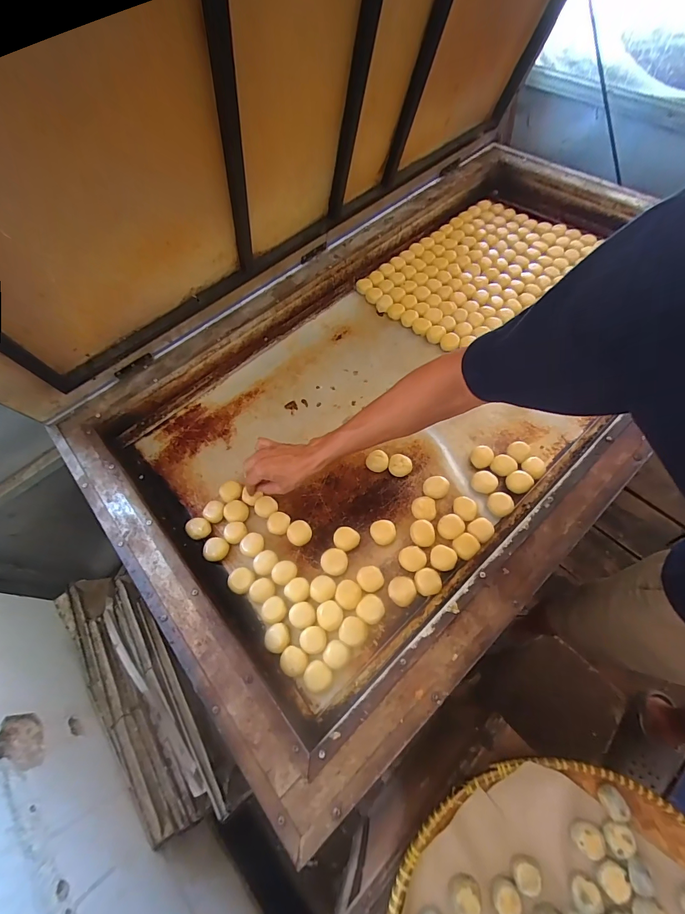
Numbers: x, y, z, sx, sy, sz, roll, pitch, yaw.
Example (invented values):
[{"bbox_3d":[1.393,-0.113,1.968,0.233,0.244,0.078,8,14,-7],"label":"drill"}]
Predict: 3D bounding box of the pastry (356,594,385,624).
[{"bbox_3d":[0.041,0.221,0.537,0.037,0.021,0.037,-1,63,3],"label":"pastry"}]

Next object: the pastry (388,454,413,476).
[{"bbox_3d":[0.101,0.016,0.647,0.040,0.022,0.035,10,64,8],"label":"pastry"}]

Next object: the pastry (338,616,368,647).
[{"bbox_3d":[0.016,0.248,0.526,0.039,0.015,0.036,5,63,6],"label":"pastry"}]

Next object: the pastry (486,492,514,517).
[{"bbox_3d":[0.253,0.075,0.592,0.037,0.020,0.036,-1,63,3],"label":"pastry"}]

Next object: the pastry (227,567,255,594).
[{"bbox_3d":[-0.156,0.193,0.575,0.040,0.022,0.037,24,67,14],"label":"pastry"}]

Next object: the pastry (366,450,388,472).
[{"bbox_3d":[0.061,0.008,0.654,0.038,0.026,0.034,3,63,5],"label":"pastry"}]

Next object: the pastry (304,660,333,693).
[{"bbox_3d":[-0.033,0.298,0.500,0.036,0.020,0.035,-1,63,3],"label":"pastry"}]

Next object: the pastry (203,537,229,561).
[{"bbox_3d":[-0.203,0.150,0.596,0.034,0.024,0.038,28,68,16],"label":"pastry"}]

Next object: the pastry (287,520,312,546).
[{"bbox_3d":[-0.070,0.126,0.607,0.039,0.018,0.041,-1,63,3],"label":"pastry"}]

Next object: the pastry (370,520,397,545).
[{"bbox_3d":[0.065,0.121,0.591,0.040,0.022,0.039,1,63,4],"label":"pastry"}]

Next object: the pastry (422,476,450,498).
[{"bbox_3d":[0.155,0.052,0.618,0.038,0.026,0.040,33,69,18],"label":"pastry"}]

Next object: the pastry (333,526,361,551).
[{"bbox_3d":[0.006,0.133,0.594,0.041,0.020,0.035,14,65,10],"label":"pastry"}]

